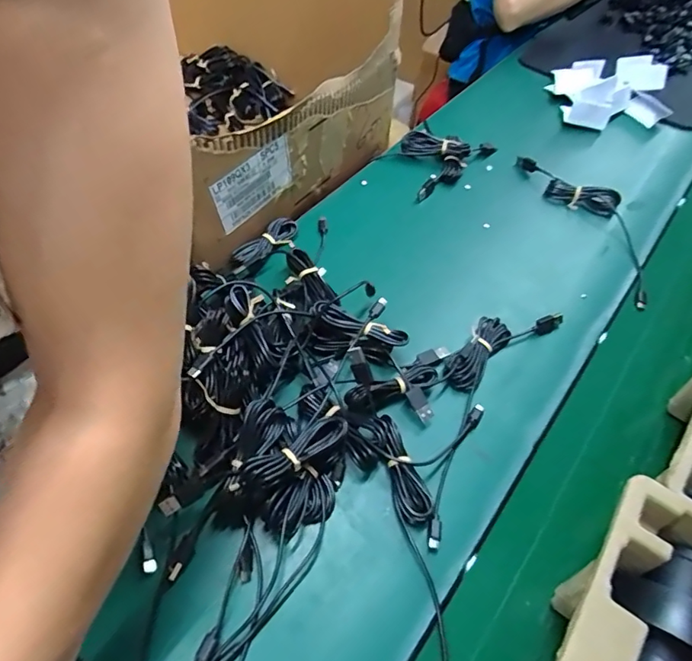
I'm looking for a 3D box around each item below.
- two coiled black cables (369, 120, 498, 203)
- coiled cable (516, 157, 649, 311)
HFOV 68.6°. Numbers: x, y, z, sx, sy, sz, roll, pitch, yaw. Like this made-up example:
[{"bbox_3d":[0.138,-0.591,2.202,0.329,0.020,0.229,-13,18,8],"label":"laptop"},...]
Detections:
[{"bbox_3d":[0.117,-0.241,0.679,0.152,0.037,0.114,-33,62,-24],"label":"two coiled black cables"},{"bbox_3d":[0.311,-0.143,0.625,0.070,0.031,0.259,-15,62,-13],"label":"coiled cable"}]

